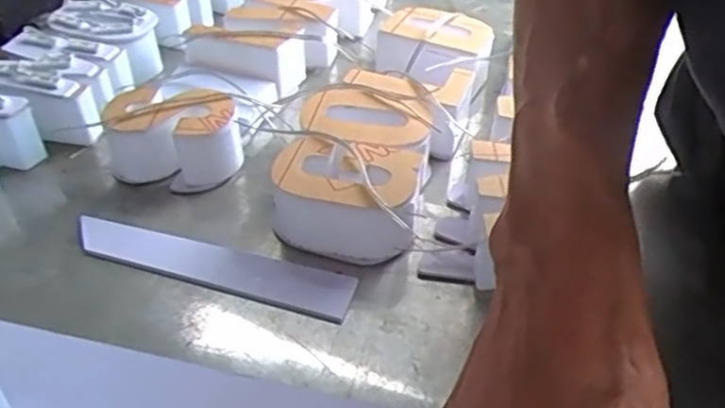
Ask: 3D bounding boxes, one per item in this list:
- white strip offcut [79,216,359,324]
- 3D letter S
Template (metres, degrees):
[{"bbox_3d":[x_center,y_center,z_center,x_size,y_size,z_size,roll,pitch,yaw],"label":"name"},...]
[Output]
[{"bbox_3d":[-0.088,0.034,0.400,0.169,0.010,0.034,12,43,14],"label":"white strip offcut"},{"bbox_3d":[-0.126,-0.044,0.457,0.089,0.049,0.059,10,42,12],"label":"3D letter S"}]

